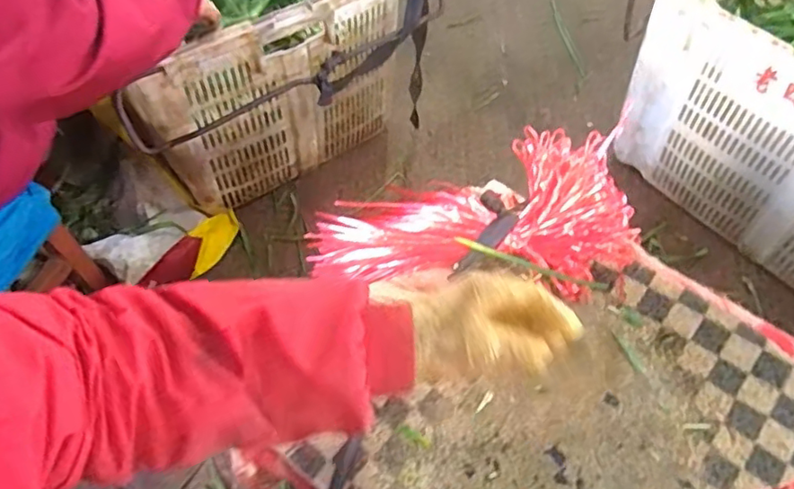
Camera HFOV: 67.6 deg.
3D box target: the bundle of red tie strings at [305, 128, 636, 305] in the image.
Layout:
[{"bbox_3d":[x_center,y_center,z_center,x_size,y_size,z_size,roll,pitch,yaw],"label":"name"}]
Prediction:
[{"bbox_3d":[0.072,-0.023,0.656,0.349,0.097,0.156,-8,55,14],"label":"bundle of red tie strings"}]

